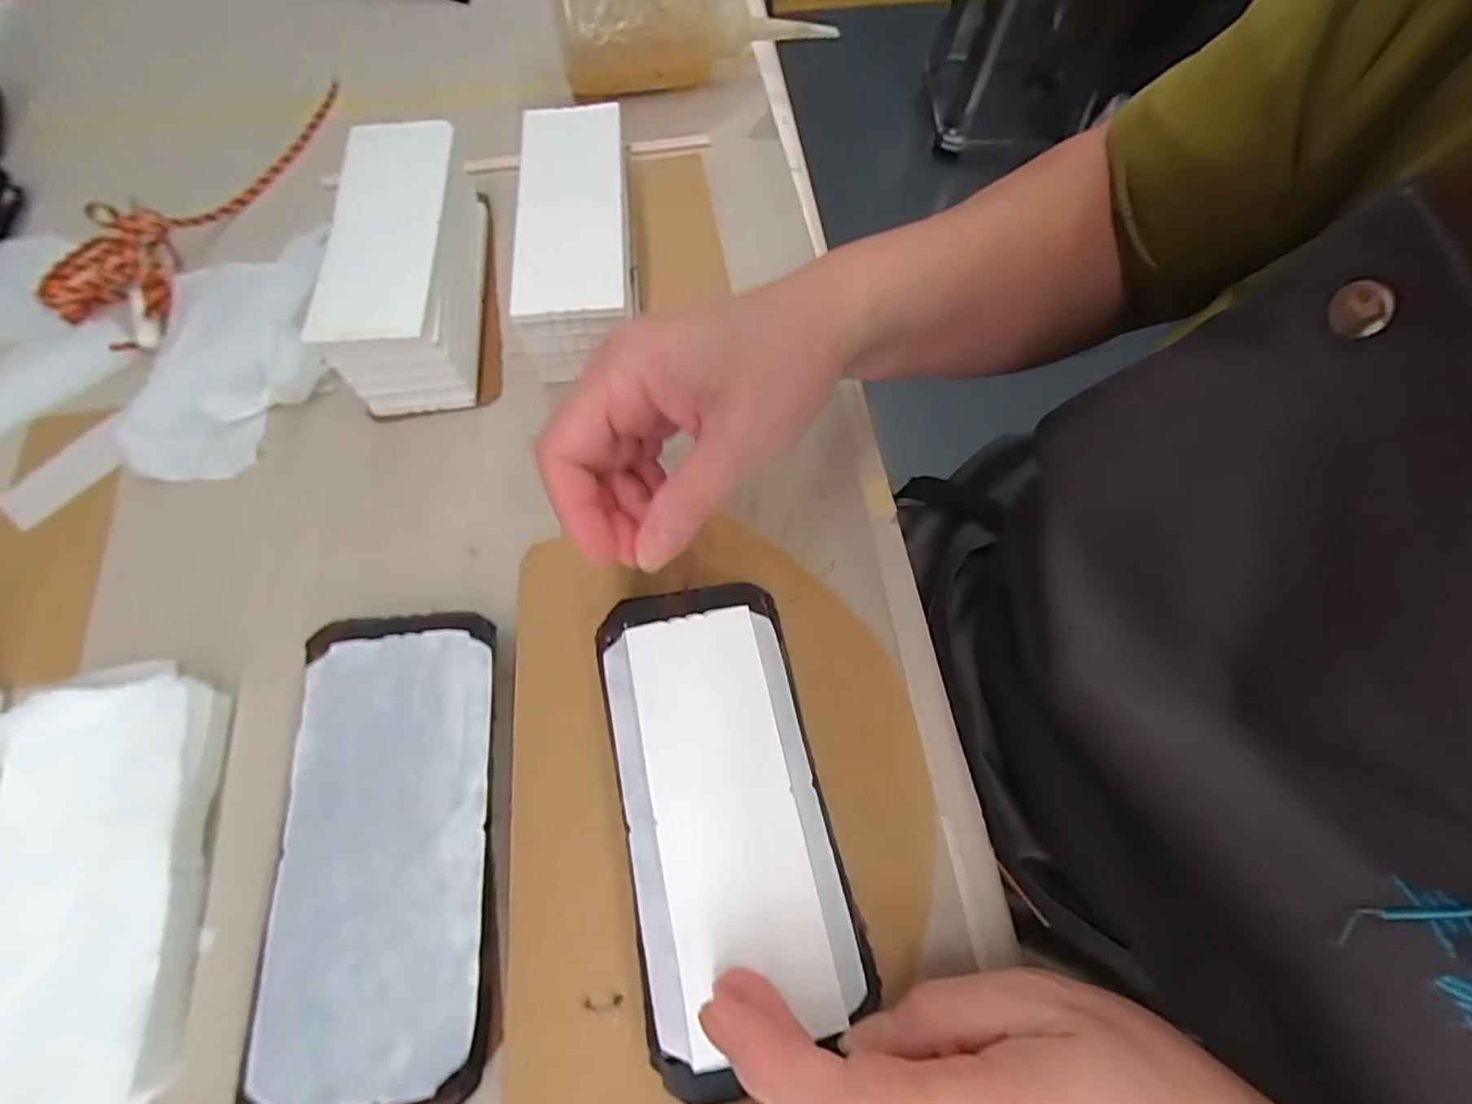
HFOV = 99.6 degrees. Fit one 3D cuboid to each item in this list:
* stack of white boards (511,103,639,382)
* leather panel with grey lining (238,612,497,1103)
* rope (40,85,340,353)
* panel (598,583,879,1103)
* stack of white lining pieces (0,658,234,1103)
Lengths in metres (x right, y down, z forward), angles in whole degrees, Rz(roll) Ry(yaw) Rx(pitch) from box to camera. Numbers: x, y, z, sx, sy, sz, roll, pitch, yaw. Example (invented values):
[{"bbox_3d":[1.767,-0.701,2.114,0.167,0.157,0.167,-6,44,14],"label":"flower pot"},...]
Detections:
[{"bbox_3d":[-0.085,-0.169,0.334,0.063,0.053,0.159,-7,66,-2],"label":"stack of white boards"},{"bbox_3d":[-0.126,0.105,0.229,0.072,0.025,0.163,-8,66,-2],"label":"leather panel with grey lining"},{"bbox_3d":[-0.331,-0.221,0.376,0.084,0.028,0.226,11,66,6],"label":"rope"},{"bbox_3d":[-0.005,0.091,0.232,0.074,0.009,0.162,-12,67,-4],"label":"panel"},{"bbox_3d":[-0.238,0.118,0.227,0.075,0.019,0.152,-12,66,-4],"label":"stack of white lining pieces"}]

